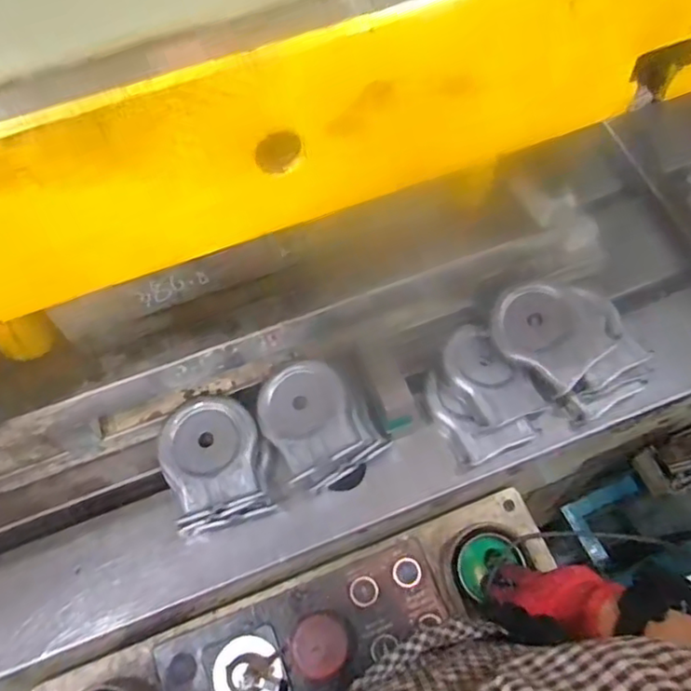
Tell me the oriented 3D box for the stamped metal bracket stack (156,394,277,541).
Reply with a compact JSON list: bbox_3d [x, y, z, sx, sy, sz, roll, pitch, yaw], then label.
[{"bbox_3d":[-0.135,0.130,0.648,0.109,0.079,0.126,-17,60,-6],"label":"stamped metal bracket stack"}]

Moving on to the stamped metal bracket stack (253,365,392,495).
[{"bbox_3d":[-0.030,0.077,0.648,0.111,0.066,0.123,-28,62,-12],"label":"stamped metal bracket stack"}]

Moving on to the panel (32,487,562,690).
[{"bbox_3d":[-0.037,0.306,0.625,0.536,0.069,0.136,-21,61,-9],"label":"panel"}]

